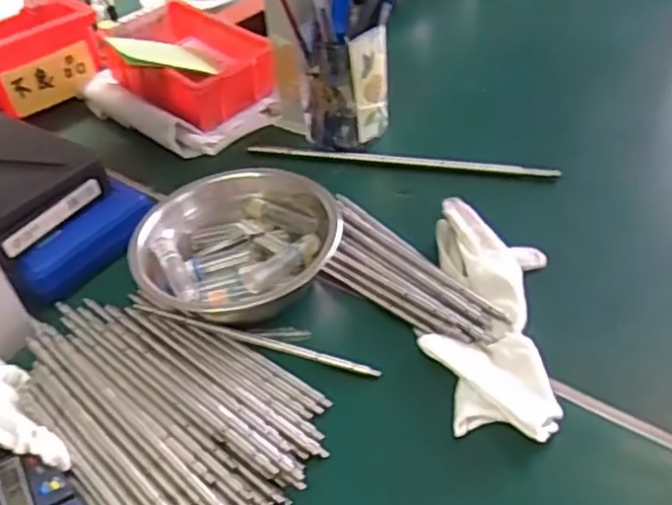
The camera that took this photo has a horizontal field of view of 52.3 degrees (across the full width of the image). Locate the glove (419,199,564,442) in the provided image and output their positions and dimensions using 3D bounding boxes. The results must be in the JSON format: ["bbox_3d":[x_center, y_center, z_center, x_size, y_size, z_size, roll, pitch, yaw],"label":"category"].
[{"bbox_3d":[0.091,0.035,0.406,0.069,0.023,0.166,2,43,10],"label":"glove"}]

